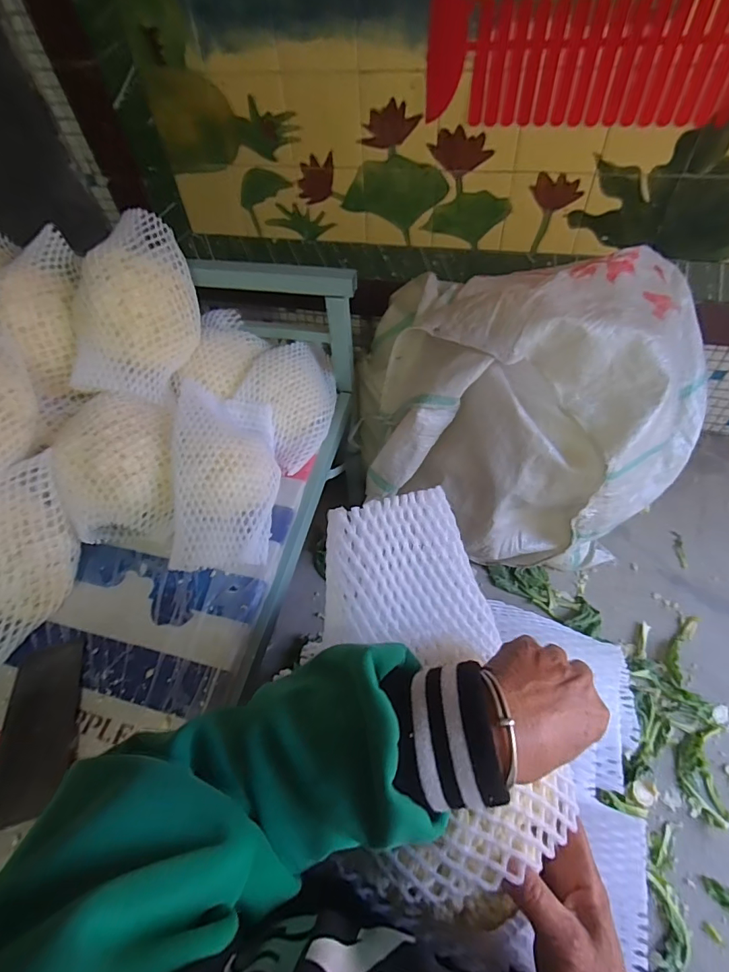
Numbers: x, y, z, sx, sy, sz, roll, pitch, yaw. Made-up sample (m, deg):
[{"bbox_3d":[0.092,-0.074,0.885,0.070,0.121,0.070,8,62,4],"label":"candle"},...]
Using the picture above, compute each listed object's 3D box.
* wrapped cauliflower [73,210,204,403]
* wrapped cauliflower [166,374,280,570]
[{"bbox_3d":[-0.335,-0.258,0.663,0.137,0.158,0.227,0,54,4],"label":"wrapped cauliflower"},{"bbox_3d":[-0.195,-0.024,0.636,0.132,0.104,0.267,-3,54,2],"label":"wrapped cauliflower"}]

